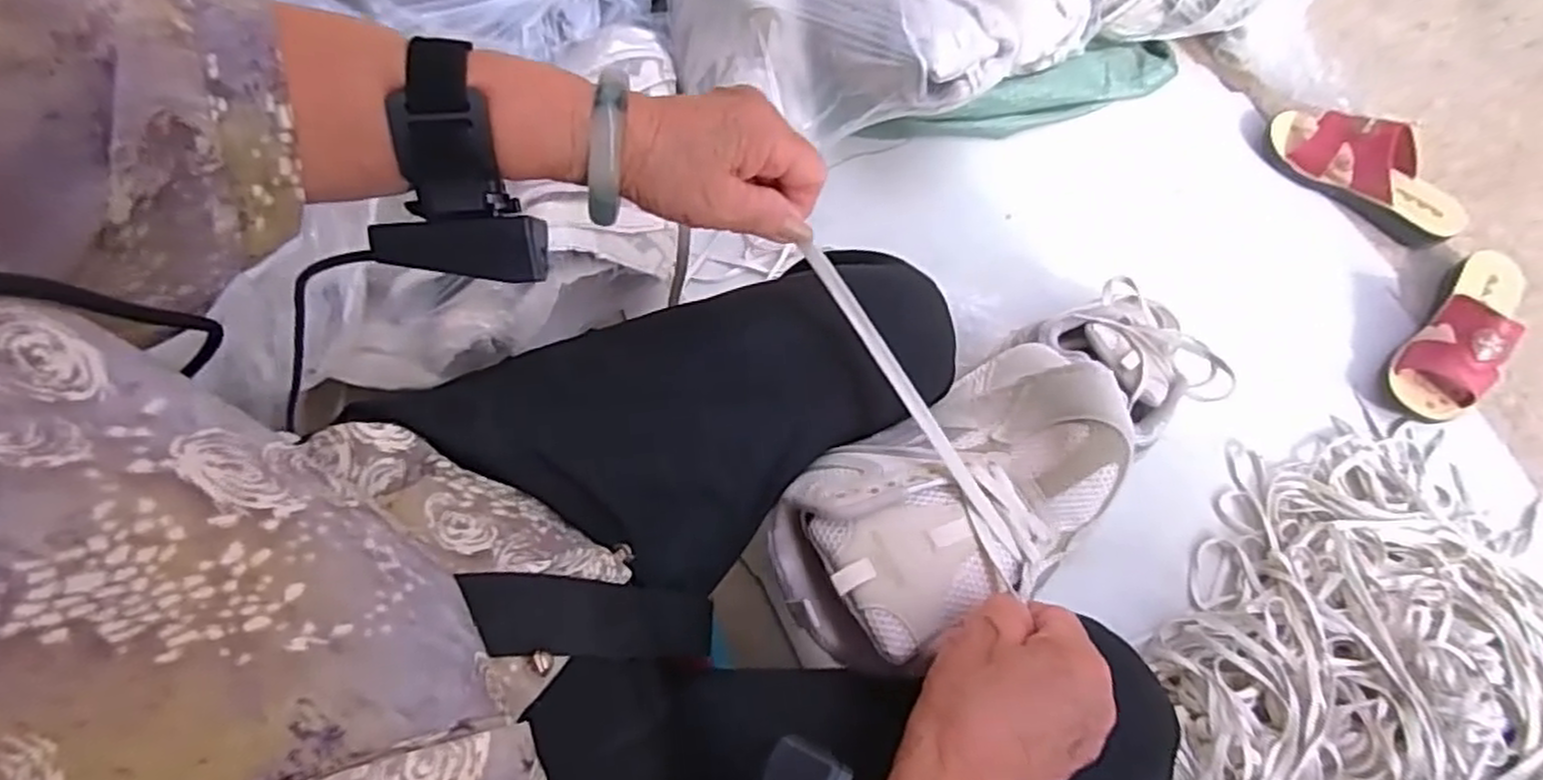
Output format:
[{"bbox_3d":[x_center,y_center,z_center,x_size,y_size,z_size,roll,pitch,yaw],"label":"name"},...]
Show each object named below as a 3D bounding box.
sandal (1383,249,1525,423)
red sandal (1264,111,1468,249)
[{"bbox_3d":[0.754,-0.067,0.802,0.079,0.070,0.229,37,80,13],"label":"sandal"},{"bbox_3d":[0.692,-0.252,0.860,0.235,0.071,0.072,36,80,13],"label":"red sandal"}]

